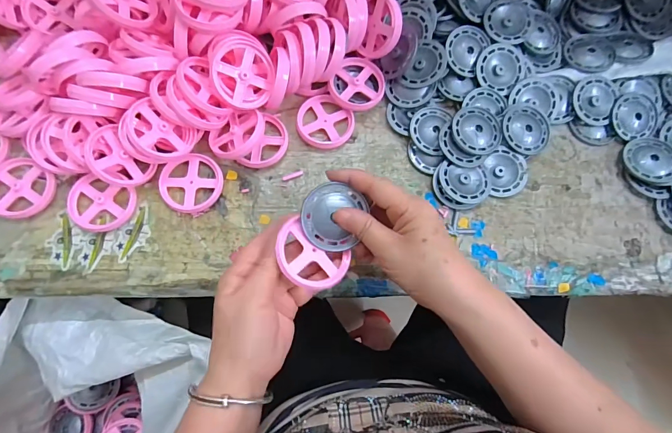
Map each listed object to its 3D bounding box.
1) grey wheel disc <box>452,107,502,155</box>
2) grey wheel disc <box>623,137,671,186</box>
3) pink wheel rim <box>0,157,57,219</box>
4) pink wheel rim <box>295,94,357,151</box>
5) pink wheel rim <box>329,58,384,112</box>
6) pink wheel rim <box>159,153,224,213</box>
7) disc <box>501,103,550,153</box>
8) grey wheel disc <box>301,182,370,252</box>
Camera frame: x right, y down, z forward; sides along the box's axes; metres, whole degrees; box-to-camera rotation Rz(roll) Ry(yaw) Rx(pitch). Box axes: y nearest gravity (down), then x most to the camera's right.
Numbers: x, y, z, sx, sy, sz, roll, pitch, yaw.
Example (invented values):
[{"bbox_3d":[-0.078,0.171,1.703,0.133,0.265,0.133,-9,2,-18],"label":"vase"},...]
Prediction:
[{"bbox_3d":[0.157,-0.096,0.399,0.054,0.007,0.055,1,74,-2],"label":"grey wheel disc"},{"bbox_3d":[0.357,-0.063,0.403,0.060,0.016,0.057,1,74,-2],"label":"grey wheel disc"},{"bbox_3d":[-0.330,-0.031,0.371,0.067,0.011,0.060,20,74,3],"label":"pink wheel rim"},{"bbox_3d":[-0.014,-0.105,0.406,0.064,0.008,0.058,33,76,7],"label":"pink wheel rim"},{"bbox_3d":[0.026,-0.151,0.409,0.060,0.012,0.062,1,74,-2],"label":"pink wheel rim"},{"bbox_3d":[-0.151,-0.035,0.379,0.062,0.008,0.060,1,74,-2],"label":"pink wheel rim"},{"bbox_3d":[0.215,-0.100,0.406,0.057,0.007,0.058,1,74,-2],"label":"disc"},{"bbox_3d":[-0.004,0.000,0.306,0.051,0.004,0.056,-1,95,-7],"label":"grey wheel disc"}]

